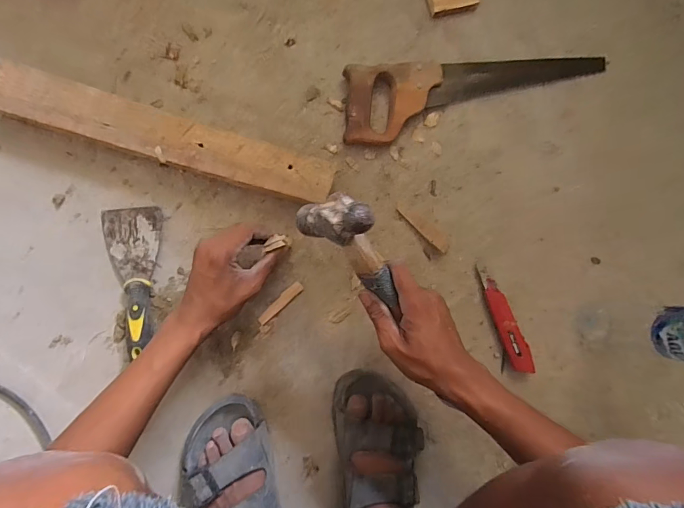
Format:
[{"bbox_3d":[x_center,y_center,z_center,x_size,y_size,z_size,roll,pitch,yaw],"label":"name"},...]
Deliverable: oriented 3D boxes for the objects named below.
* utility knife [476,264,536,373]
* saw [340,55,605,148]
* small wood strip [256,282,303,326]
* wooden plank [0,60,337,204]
[{"bbox_3d":[0.241,0.096,0.561,0.032,0.022,0.163,-19,92,-10],"label":"utility knife"},{"bbox_3d":[0.205,-0.231,0.554,0.413,0.028,0.100,-9,90,-10],"label":"saw"},{"bbox_3d":[-0.083,0.066,0.514,0.073,0.004,0.014,-42,96,-8],"label":"small wood strip"},{"bbox_3d":[-0.209,-0.139,0.480,0.396,0.042,0.061,16,86,-9],"label":"wooden plank"}]

